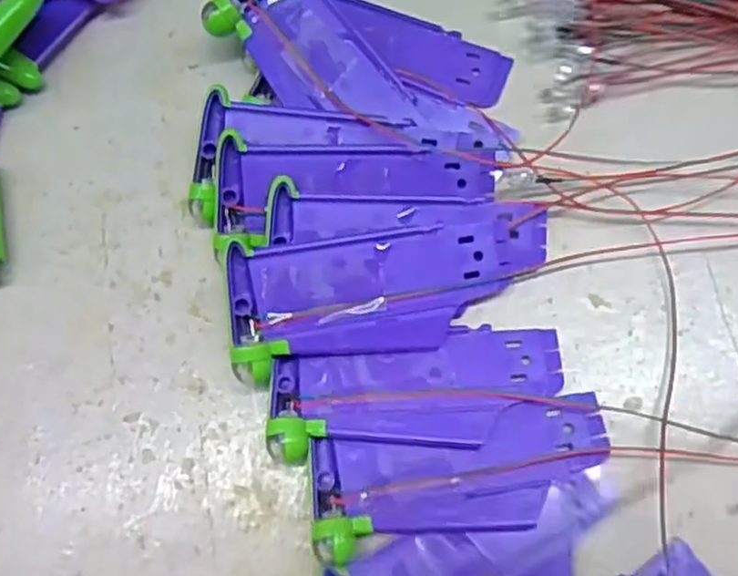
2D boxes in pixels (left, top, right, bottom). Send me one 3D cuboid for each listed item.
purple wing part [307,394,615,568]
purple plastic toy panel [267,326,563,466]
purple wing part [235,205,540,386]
[{"bbox_3d":[0.028,0.055,0.216,0.089,0.010,0.035,-10,73,-1],"label":"purple wing part"},{"bbox_3d":[0.015,0.032,0.224,0.089,0.010,0.035,-5,73,0],"label":"purple plastic toy panel"},{"bbox_3d":[0.008,0.000,0.227,0.102,0.013,0.039,-10,73,-1],"label":"purple wing part"}]

